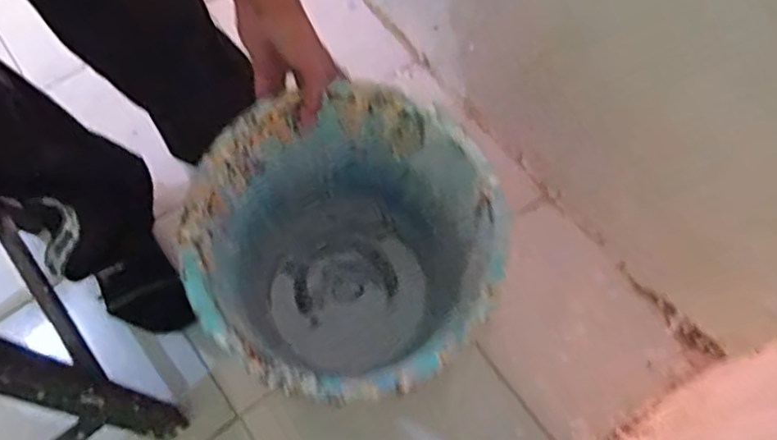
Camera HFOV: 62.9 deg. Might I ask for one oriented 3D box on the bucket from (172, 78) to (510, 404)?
[{"bbox_3d":[-0.040,0.067,0.688,0.277,0.339,0.272,0,64,0],"label":"bucket"}]

